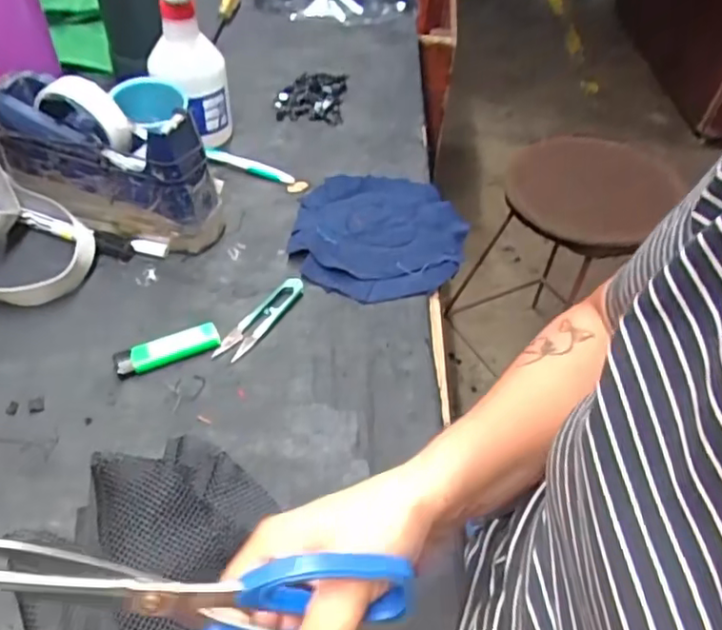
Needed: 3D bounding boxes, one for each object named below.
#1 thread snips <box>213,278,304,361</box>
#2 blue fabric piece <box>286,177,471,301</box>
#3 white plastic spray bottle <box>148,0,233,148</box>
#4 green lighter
[{"bbox_3d":[-0.083,0.002,0.515,0.024,0.009,0.100,29,52,21],"label":"thread snips"},{"bbox_3d":[0.020,-0.084,0.599,0.161,0.016,0.181,10,47,5],"label":"blue fabric piece"},{"bbox_3d":[-0.180,-0.272,0.633,0.073,0.203,0.060,24,44,32],"label":"white plastic spray bottle"},{"bbox_3d":[-0.154,0.026,0.483,0.081,0.014,0.025,-20,52,-21],"label":"green lighter"}]

